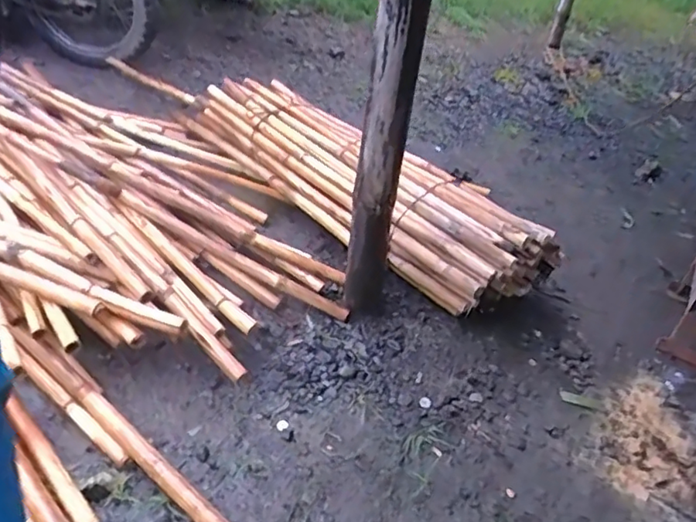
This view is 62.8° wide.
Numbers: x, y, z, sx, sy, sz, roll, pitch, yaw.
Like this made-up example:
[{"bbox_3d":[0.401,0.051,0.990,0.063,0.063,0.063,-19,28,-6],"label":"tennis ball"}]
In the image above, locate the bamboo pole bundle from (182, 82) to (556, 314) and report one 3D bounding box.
[{"bbox_3d":[-0.006,-0.233,1.623,1.173,0.226,0.260,29,41,31],"label":"bamboo pole bundle"}]

